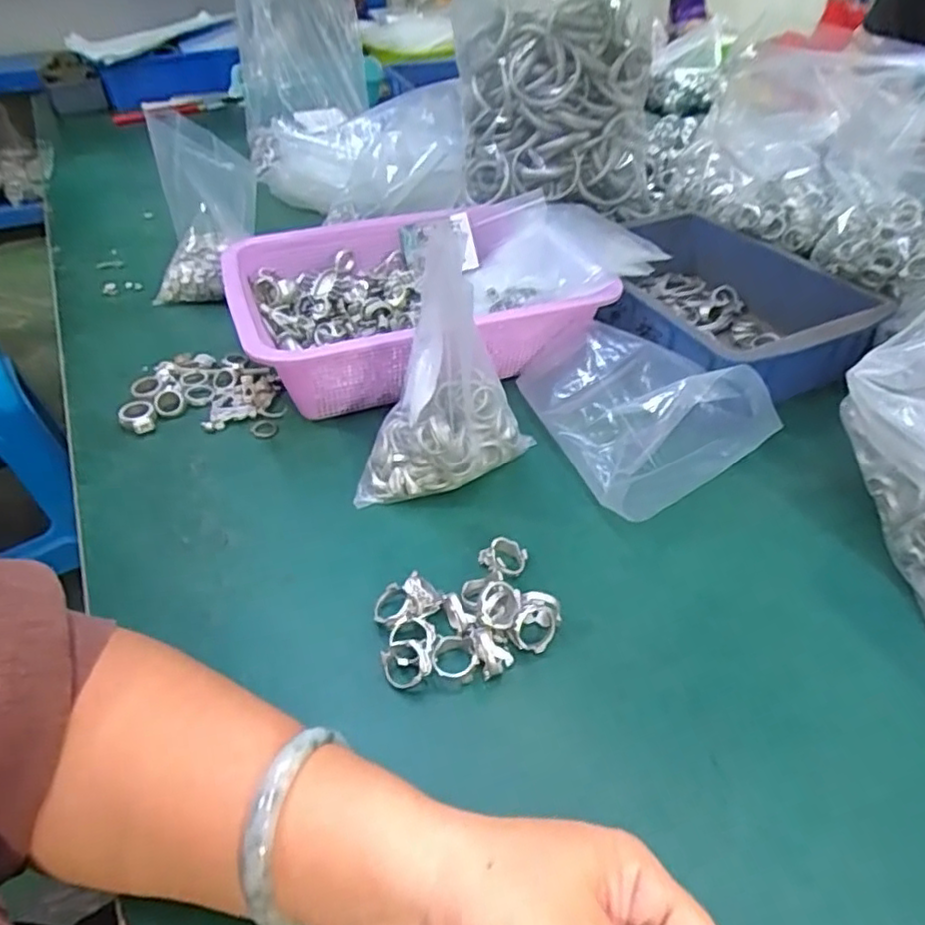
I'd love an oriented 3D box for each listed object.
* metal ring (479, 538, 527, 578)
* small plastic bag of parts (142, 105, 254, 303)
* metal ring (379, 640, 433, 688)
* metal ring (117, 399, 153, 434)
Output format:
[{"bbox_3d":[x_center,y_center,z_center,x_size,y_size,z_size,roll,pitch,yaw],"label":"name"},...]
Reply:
[{"bbox_3d":[0.025,0.059,0.396,0.030,0.013,0.025,3,41,4],"label":"metal ring"},{"bbox_3d":[-0.260,-0.248,0.626,0.114,0.161,0.108,-14,44,-14],"label":"small plastic bag of parts"},{"bbox_3d":[-0.030,0.107,0.340,0.025,0.007,0.024,-7,66,16],"label":"metal ring"},{"bbox_3d":[-0.253,-0.034,0.501,0.026,0.016,0.028,0,41,0],"label":"metal ring"}]

